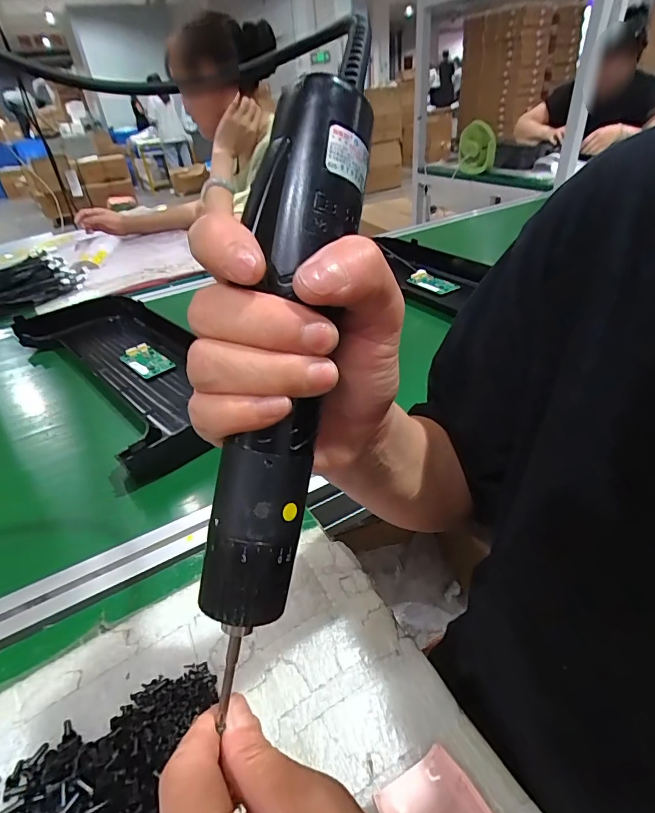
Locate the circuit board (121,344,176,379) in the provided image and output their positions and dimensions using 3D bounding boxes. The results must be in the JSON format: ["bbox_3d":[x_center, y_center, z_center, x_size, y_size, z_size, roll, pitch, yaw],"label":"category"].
[{"bbox_3d":[-0.274,-0.071,0.654,0.047,0.009,0.101,-32,43,-32],"label":"circuit board"}]

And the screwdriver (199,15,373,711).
[{"bbox_3d":[-0.012,-0.031,0.160,0.037,0.238,0.035,7,-1,17],"label":"screwdriver"}]

